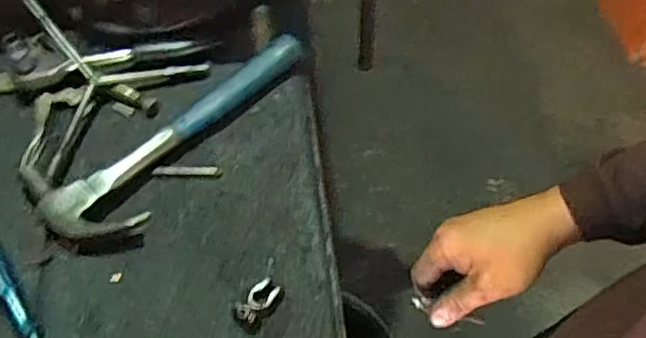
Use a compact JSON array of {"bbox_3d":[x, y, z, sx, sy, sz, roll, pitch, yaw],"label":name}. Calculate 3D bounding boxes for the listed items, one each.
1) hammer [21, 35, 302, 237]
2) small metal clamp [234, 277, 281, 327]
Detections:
[{"bbox_3d":[-0.149,-0.040,0.685,0.333,0.032,0.102,-36,64,-18],"label":"hammer"},{"bbox_3d":[-0.063,0.131,0.612,0.027,0.012,0.051,33,65,20],"label":"small metal clamp"}]

